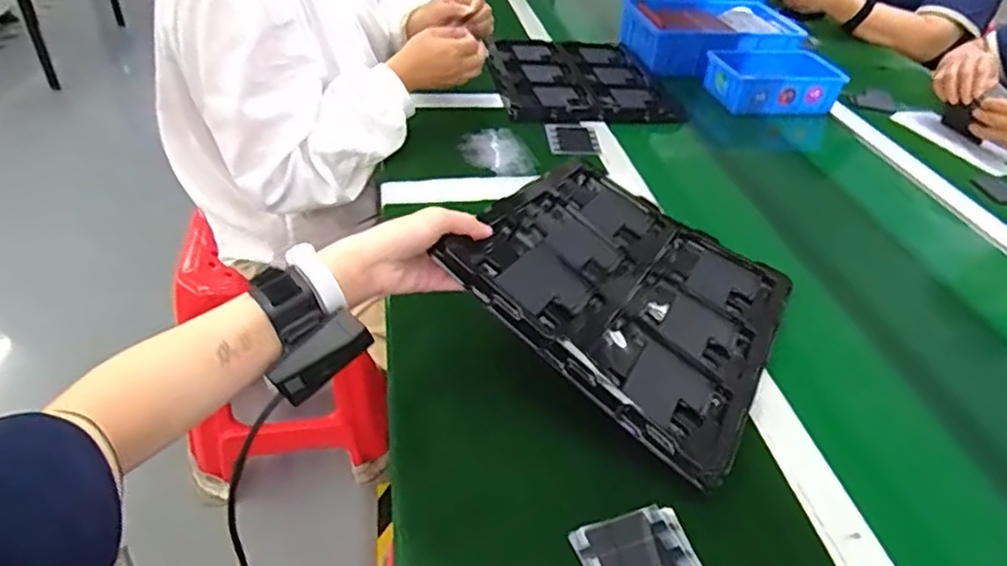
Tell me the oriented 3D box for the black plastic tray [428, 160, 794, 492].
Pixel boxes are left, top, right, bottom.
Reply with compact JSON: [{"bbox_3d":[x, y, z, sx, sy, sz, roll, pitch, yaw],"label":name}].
[{"bbox_3d":[0.125,-0.002,0.627,0.279,0.025,0.325,37,37,8],"label":"black plastic tray"}]

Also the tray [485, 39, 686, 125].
[{"bbox_3d":[0.124,-0.351,1.107,0.276,0.030,0.313,-1,40,-7],"label":"tray"}]

